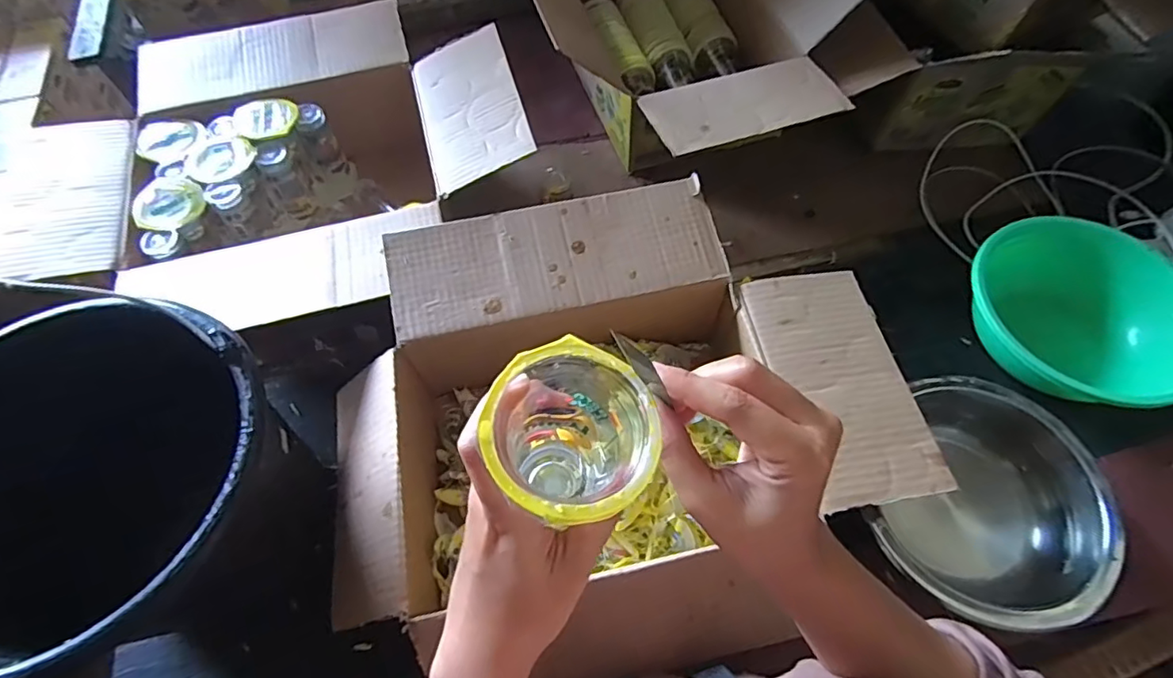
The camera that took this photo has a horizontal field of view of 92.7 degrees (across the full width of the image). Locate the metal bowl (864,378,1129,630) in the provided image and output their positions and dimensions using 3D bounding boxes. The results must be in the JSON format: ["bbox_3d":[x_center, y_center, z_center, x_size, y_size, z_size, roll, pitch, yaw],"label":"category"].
[{"bbox_3d":[0.382,0.155,0.535,0.189,0.071,0.208,27,67,13],"label":"metal bowl"}]

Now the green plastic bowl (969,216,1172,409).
[{"bbox_3d":[0.532,-0.019,0.624,0.215,0.086,0.217,0,63,0],"label":"green plastic bowl"}]

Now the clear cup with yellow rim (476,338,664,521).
[{"bbox_3d":[-0.005,0.060,0.279,0.070,0.121,0.073,0,63,0],"label":"clear cup with yellow rim"}]

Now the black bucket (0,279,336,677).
[{"bbox_3d":[-0.372,0.127,0.472,0.262,0.260,0.251,0,63,0],"label":"black bucket"}]

